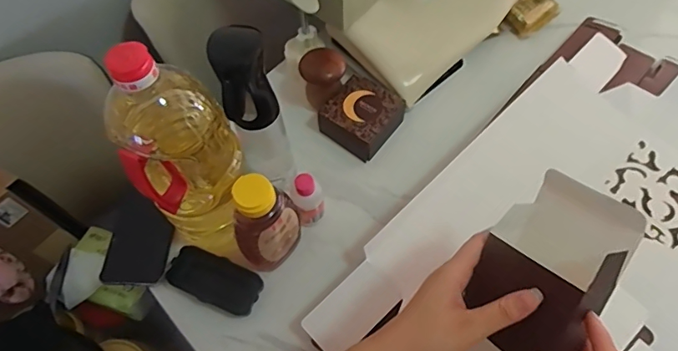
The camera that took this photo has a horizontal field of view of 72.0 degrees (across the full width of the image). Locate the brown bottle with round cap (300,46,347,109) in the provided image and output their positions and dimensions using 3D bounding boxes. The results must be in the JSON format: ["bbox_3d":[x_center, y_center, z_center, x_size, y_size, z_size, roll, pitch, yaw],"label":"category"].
[{"bbox_3d":[-0.021,-0.134,0.649,0.059,0.065,0.064,-1,62,2],"label":"brown bottle with round cap"}]

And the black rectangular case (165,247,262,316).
[{"bbox_3d":[-0.145,0.124,0.551,0.114,0.030,0.050,19,64,12],"label":"black rectangular case"}]

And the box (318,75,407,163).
[{"bbox_3d":[0.031,-0.079,0.648,0.088,0.054,0.098,35,68,19],"label":"box"}]

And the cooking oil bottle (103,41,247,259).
[{"bbox_3d":[-0.156,-0.025,0.471,0.099,0.250,0.096,-18,63,-7],"label":"cooking oil bottle"}]

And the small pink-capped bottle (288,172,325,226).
[{"bbox_3d":[-0.038,0.034,0.564,0.032,0.091,0.033,-1,62,2],"label":"small pink-capped bottle"}]

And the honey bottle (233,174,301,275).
[{"bbox_3d":[-0.079,0.054,0.518,0.046,0.157,0.074,25,65,15],"label":"honey bottle"}]

